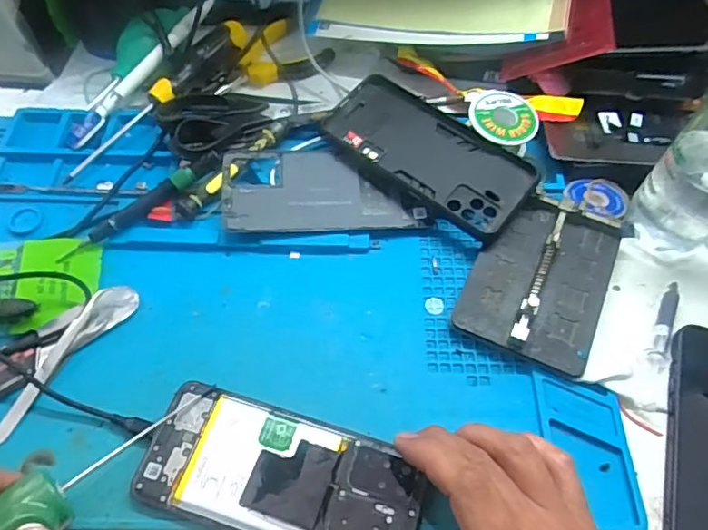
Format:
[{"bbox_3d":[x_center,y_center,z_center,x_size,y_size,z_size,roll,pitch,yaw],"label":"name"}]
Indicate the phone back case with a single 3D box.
[{"bbox_3d":[0.057,-0.088,0.420,0.160,0.013,0.080,35,69,15],"label":"phone back case"}]

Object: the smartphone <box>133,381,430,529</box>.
[{"bbox_3d":[-0.039,0.120,0.308,0.158,0.007,0.068,16,60,9],"label":"smartphone"}]

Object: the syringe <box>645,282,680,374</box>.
[{"bbox_3d":[0.209,0.039,0.365,0.012,0.007,0.073,25,61,14],"label":"syringe"}]

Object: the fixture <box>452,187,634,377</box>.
[{"bbox_3d":[0.130,0.006,0.374,0.088,0.021,0.127,23,60,13],"label":"fixture"}]

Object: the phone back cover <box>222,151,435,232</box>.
[{"bbox_3d":[-0.023,-0.057,0.411,0.147,0.004,0.069,-2,64,-8],"label":"phone back cover"}]

